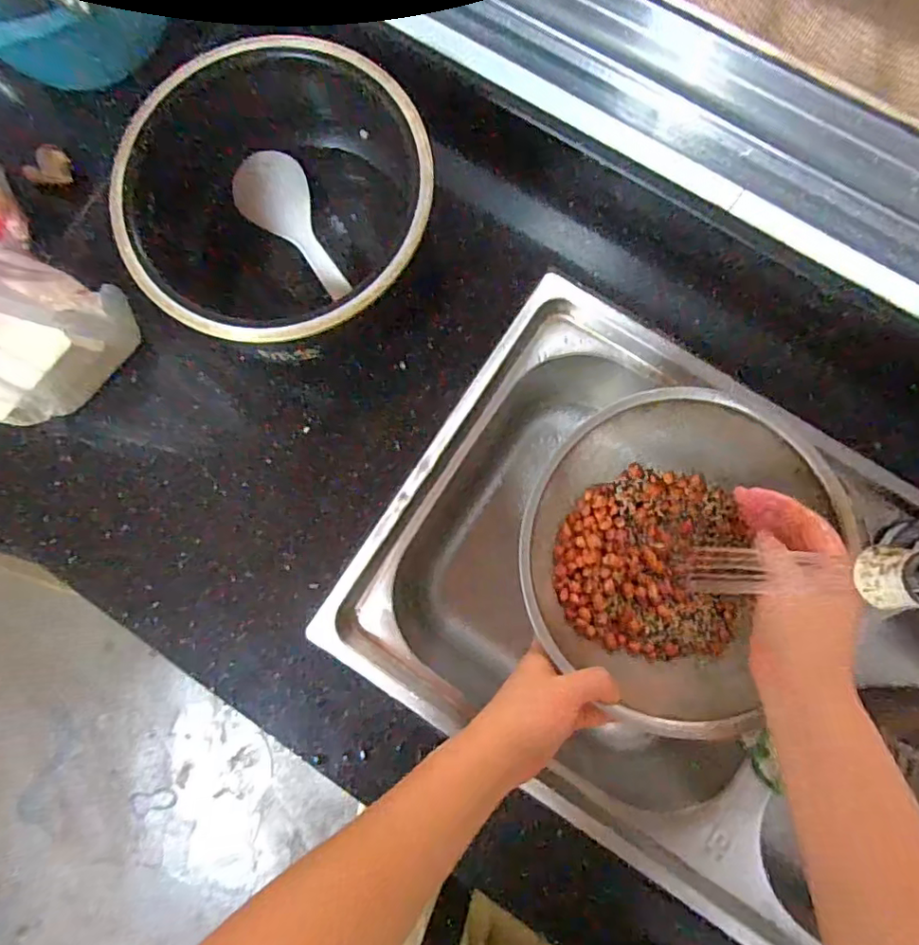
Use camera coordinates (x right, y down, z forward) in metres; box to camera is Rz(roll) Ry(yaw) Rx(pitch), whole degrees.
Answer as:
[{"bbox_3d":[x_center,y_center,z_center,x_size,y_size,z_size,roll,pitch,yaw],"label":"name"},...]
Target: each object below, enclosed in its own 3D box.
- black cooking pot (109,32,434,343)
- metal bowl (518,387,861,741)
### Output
[{"bbox_3d":[-0.140,-0.210,0.485,0.228,0.130,0.234,0,82,3],"label":"black cooking pot"},{"bbox_3d":[0.159,0.047,0.438,0.208,0.063,0.259,29,85,6],"label":"metal bowl"}]

